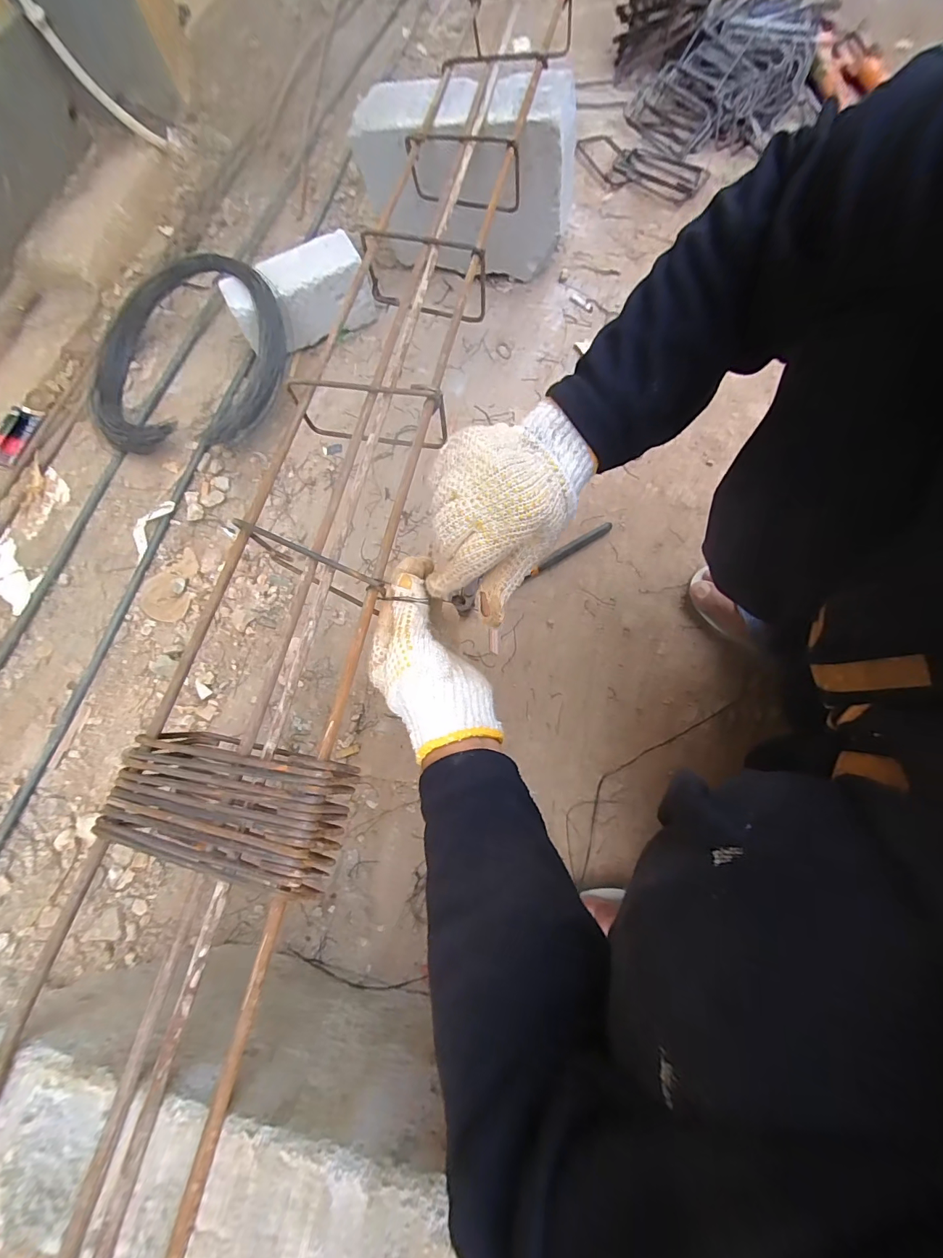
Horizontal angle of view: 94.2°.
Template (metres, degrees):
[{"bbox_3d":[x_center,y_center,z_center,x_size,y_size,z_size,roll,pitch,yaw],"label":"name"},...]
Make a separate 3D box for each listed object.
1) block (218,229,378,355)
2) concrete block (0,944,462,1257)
[{"bbox_3d":[-0.257,-0.495,0.661,0.197,0.102,0.086,-33,73,-9],"label":"block"},{"bbox_3d":[-0.142,0.323,0.323,0.317,0.209,0.078,12,72,8],"label":"concrete block"}]

